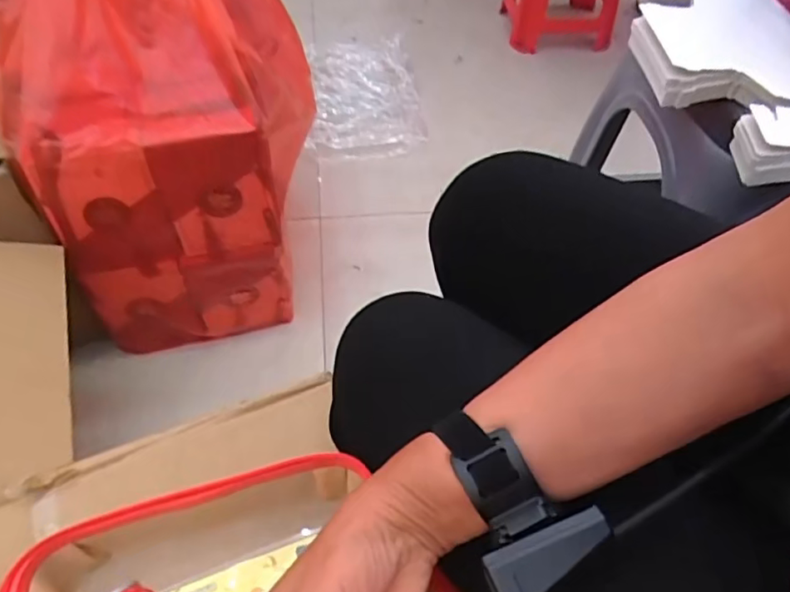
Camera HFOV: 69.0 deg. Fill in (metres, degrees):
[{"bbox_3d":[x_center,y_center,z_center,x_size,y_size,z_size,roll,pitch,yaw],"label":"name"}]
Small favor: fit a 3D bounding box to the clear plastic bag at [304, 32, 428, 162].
[{"bbox_3d":[-0.074,-0.447,1.268,0.238,0.049,0.362,-8,62,-2],"label":"clear plastic bag"}]

